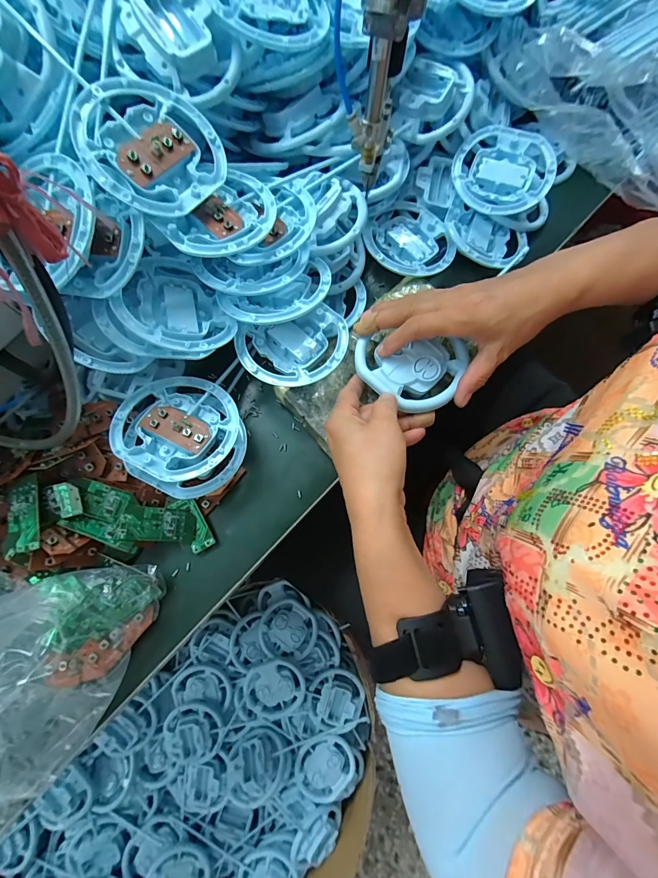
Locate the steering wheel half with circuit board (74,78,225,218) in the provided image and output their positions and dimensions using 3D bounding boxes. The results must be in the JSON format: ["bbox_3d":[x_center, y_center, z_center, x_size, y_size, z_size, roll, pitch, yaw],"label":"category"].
[{"bbox_3d":[-0.135,-0.223,0.284,0.105,0.017,0.100,-17,92,-23],"label":"steering wheel half with circuit board"}]

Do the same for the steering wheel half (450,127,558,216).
[{"bbox_3d":[0.189,-0.291,0.395,0.102,0.023,0.098,0,75,-1],"label":"steering wheel half"}]

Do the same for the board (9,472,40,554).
[{"bbox_3d":[-0.249,0.061,0.295,0.026,0.004,0.060,-10,81,7],"label":"board"}]

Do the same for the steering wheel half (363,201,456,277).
[{"bbox_3d":[0.090,-0.223,0.407,0.100,0.020,0.097,0,75,-1],"label":"steering wheel half"}]

